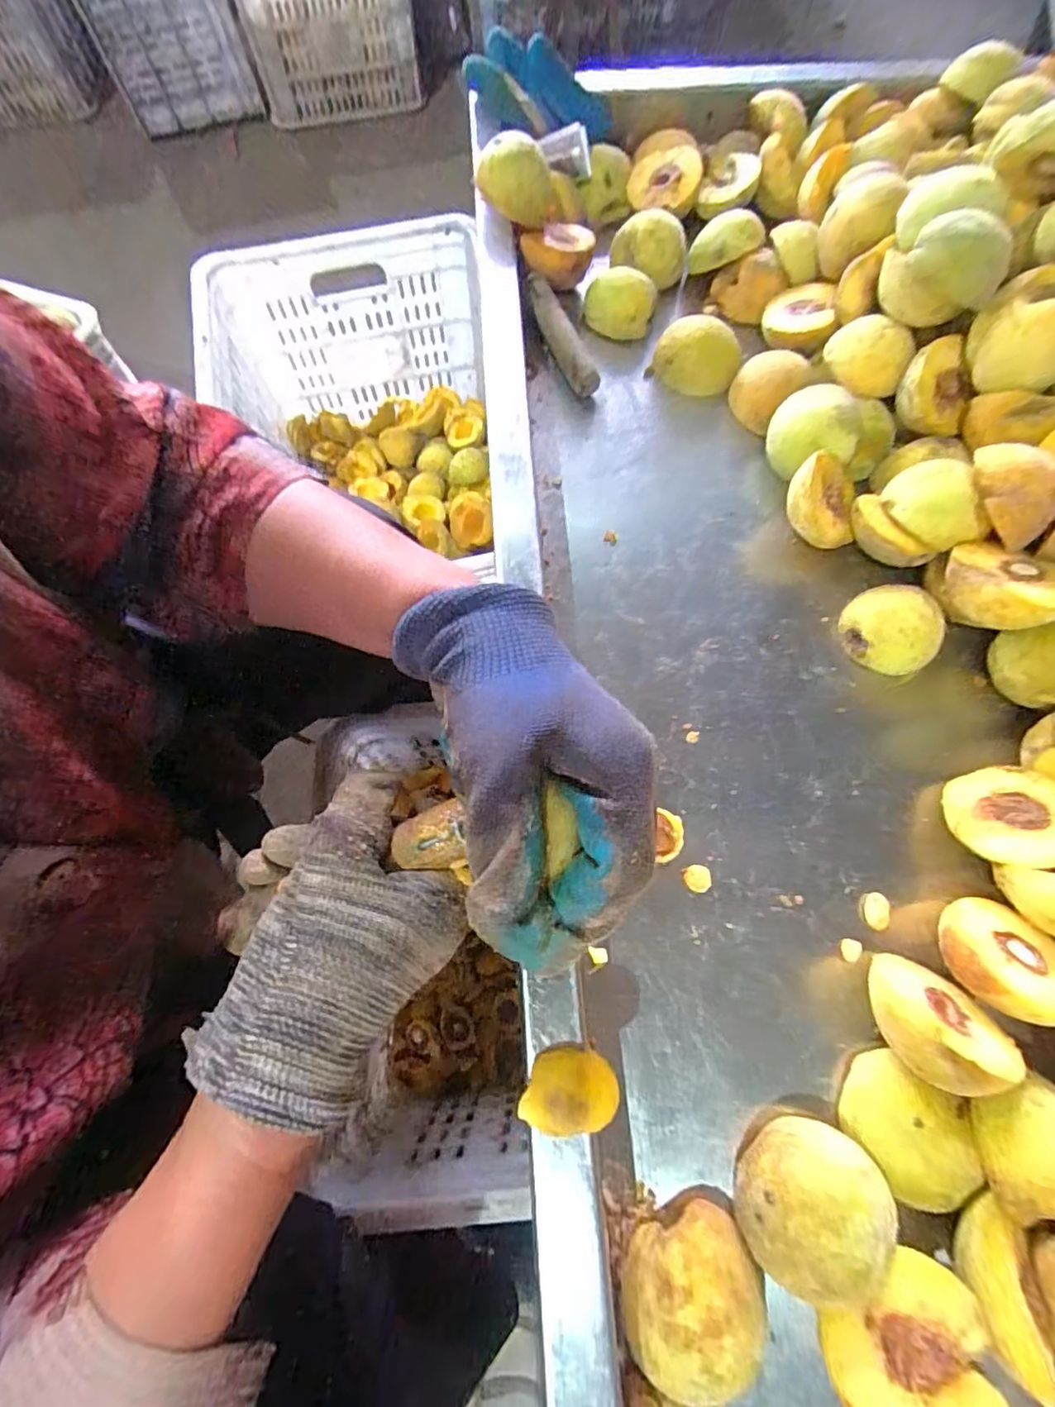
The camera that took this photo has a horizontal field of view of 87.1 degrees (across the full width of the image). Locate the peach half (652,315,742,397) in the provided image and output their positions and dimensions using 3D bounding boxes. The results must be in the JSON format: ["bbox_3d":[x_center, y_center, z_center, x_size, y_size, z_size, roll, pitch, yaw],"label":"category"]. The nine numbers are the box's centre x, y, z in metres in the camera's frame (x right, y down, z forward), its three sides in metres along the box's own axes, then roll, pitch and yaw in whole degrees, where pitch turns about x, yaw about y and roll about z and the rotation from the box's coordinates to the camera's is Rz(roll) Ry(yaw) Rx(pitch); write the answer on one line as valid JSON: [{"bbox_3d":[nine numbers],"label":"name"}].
[{"bbox_3d":[0.131,-0.267,0.424,0.061,0.032,0.048,22,71,8],"label":"peach half"}]

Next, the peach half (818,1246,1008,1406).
[{"bbox_3d":[0.153,0.262,0.225,0.062,0.043,0.051,-30,72,-10],"label":"peach half"}]

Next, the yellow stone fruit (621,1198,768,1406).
[{"bbox_3d":[0.070,0.249,0.232,0.059,0.030,0.049,-22,71,-7],"label":"yellow stone fruit"}]

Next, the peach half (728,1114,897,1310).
[{"bbox_3d":[0.123,0.216,0.239,0.065,0.041,0.056,-10,70,-3],"label":"peach half"}]

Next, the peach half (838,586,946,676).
[{"bbox_3d":[0.228,-0.047,0.346,0.051,0.027,0.053,0,70,1],"label":"peach half"}]

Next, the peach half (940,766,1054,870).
[{"bbox_3d":[0.263,0.063,0.300,0.056,0.020,0.056,-15,48,17],"label":"peach half"}]

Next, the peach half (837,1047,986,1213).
[{"bbox_3d":[0.173,0.196,0.254,0.049,0.027,0.047,0,70,1],"label":"peach half"}]

